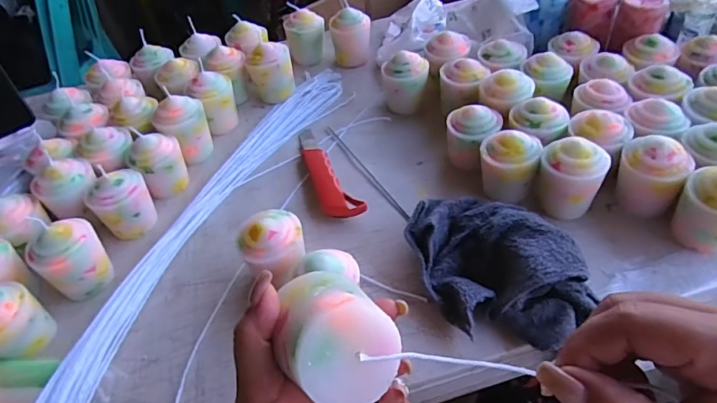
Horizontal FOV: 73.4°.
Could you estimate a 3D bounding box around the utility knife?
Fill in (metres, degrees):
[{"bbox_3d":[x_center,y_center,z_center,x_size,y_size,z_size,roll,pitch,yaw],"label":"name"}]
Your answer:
[{"bbox_3d":[-0.042,-0.040,0.544,0.039,0.023,0.168,-20,49,-11],"label":"utility knife"}]

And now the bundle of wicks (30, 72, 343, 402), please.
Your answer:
[{"bbox_3d":[-0.163,0.093,0.544,0.117,0.211,0.617,10,50,16],"label":"bundle of wicks"}]

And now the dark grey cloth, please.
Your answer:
[{"bbox_3d":[0.117,0.057,0.409,0.111,0.056,0.149,-35,53,-23],"label":"dark grey cloth"}]

